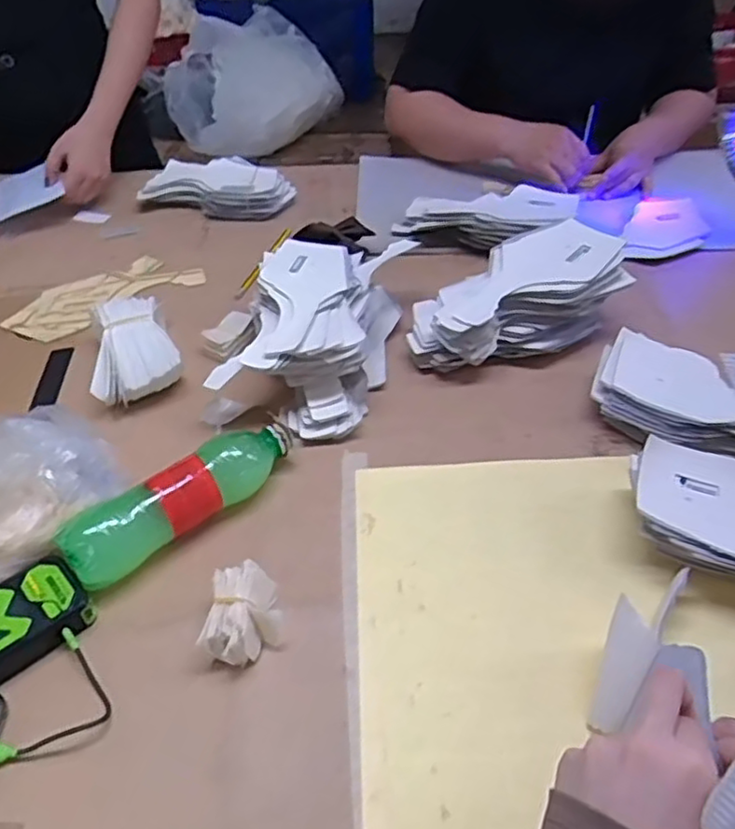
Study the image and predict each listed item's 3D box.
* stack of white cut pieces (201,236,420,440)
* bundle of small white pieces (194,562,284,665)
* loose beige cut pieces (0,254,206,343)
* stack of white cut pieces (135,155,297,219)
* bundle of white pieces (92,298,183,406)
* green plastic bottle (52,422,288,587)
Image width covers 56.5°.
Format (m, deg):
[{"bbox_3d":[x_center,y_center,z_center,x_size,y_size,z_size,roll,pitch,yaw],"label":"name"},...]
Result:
[{"bbox_3d":[-0.067,-0.097,0.729,0.181,0.094,0.253,7,44,9],"label":"stack of white cut pieces"},{"bbox_3d":[-0.090,0.150,0.509,0.052,0.035,0.069,2,43,4],"label":"bundle of small white pieces"},{"bbox_3d":[-0.329,-0.150,0.860,0.107,0.017,0.229,33,53,32],"label":"loose beige cut pieces"},{"bbox_3d":[-0.226,-0.346,1.035,0.214,0.042,0.117,17,46,19],"label":"stack of white cut pieces"},{"bbox_3d":[-0.254,-0.071,0.729,0.091,0.050,0.145,-19,46,-17],"label":"bundle of white pieces"},{"bbox_3d":[-0.152,0.068,0.574,0.205,0.053,0.053,-31,50,-27],"label":"green plastic bottle"}]

